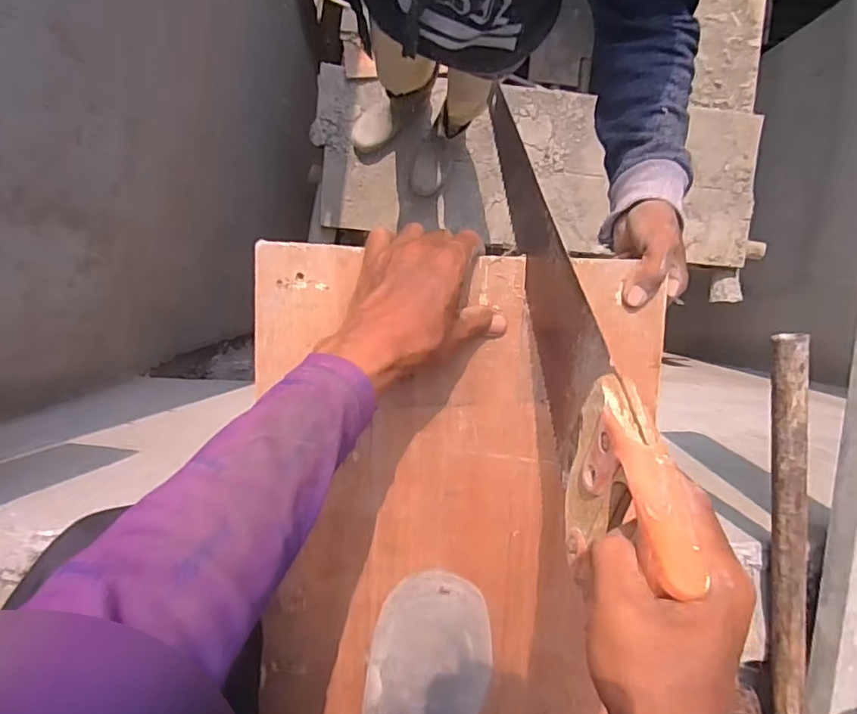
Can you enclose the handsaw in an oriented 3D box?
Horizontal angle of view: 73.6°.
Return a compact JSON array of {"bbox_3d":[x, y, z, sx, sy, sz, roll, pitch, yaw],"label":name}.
[{"bbox_3d":[0.090,-0.058,0.434,0.033,0.100,0.376,-5,60,-4],"label":"handsaw"}]

